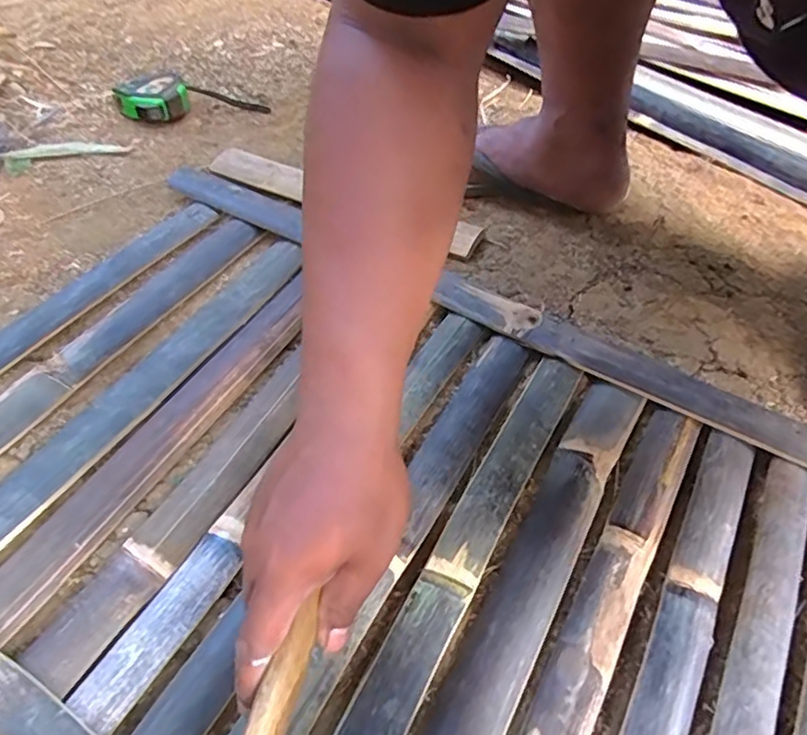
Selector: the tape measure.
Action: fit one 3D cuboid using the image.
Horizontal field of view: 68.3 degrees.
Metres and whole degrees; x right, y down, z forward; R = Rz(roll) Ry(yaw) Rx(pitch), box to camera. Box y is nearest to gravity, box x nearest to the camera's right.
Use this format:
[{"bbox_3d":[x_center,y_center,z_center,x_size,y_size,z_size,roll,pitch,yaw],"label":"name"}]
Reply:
[{"bbox_3d":[-0.283,-0.353,0.792,0.182,0.048,0.087,-13,52,-30],"label":"tape measure"}]

